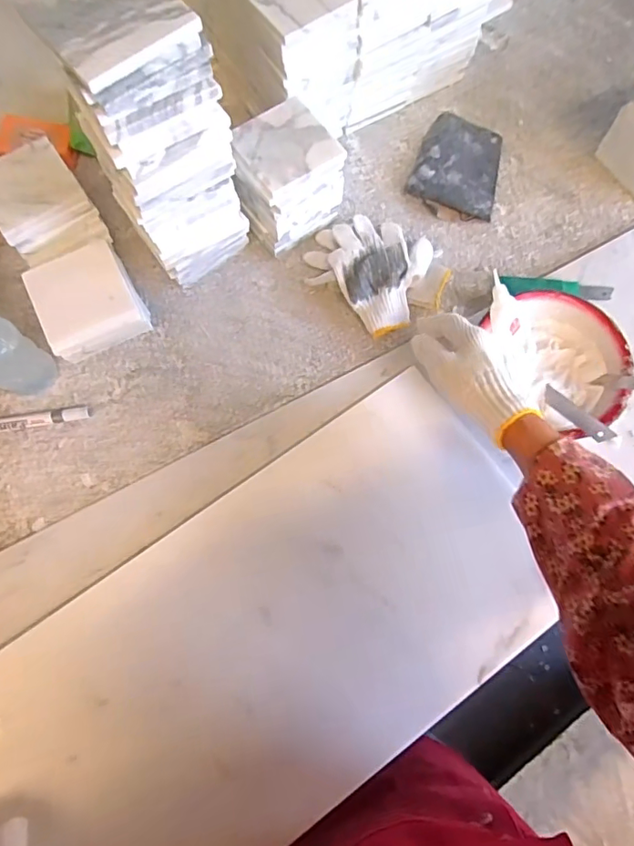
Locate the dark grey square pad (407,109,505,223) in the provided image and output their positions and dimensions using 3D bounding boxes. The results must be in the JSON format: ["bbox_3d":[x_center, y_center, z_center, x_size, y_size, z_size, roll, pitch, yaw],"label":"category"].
[{"bbox_3d":[0.195,-0.356,0.699,0.114,0.024,0.144,17,73,5],"label":"dark grey square pad"}]

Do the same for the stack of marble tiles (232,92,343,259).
[{"bbox_3d":[-0.038,-0.290,0.626,0.108,0.126,0.095,-40,77,-9],"label":"stack of marble tiles"}]

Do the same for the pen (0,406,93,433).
[{"bbox_3d":[-0.335,-0.002,0.593,0.141,0.012,0.019,-10,72,-3],"label":"pen"}]

